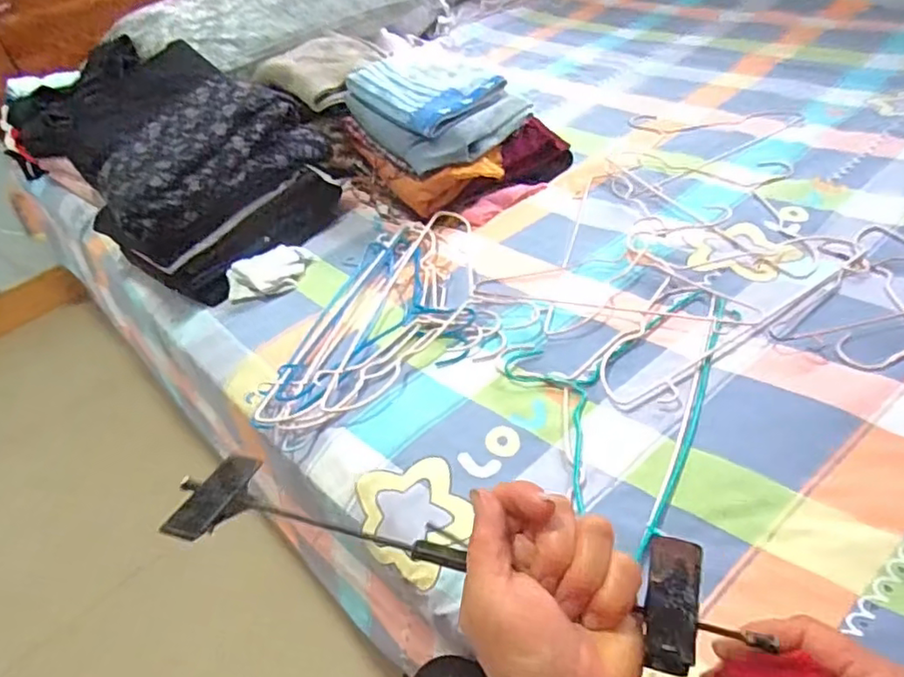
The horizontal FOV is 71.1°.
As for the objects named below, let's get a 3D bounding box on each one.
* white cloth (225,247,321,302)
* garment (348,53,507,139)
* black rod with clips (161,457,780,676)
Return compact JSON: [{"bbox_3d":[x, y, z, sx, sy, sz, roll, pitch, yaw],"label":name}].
[{"bbox_3d":[-0.298,-0.112,1.058,0.155,0.047,0.088,-33,46,-27],"label":"white cloth"},{"bbox_3d":[-0.053,-0.464,1.166,0.195,0.054,0.277,-31,44,-22],"label":"garment"},{"bbox_3d":[-0.003,0.108,0.317,0.275,0.031,0.056,10,42,9],"label":"black rod with clips"}]

